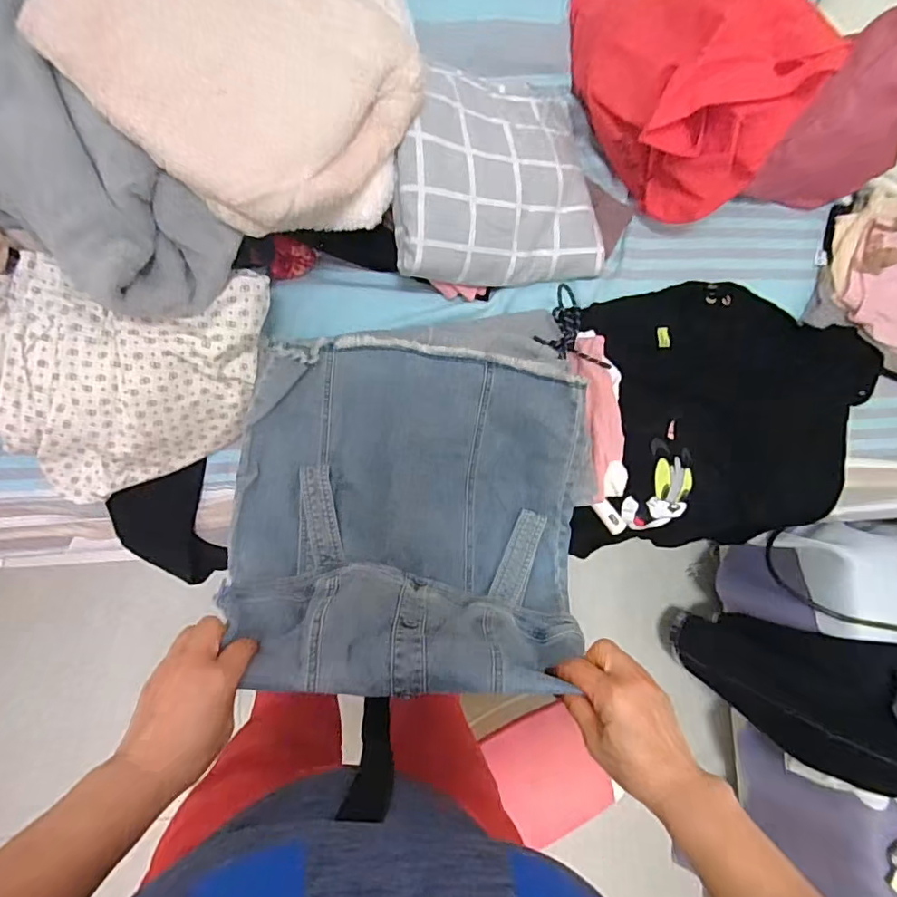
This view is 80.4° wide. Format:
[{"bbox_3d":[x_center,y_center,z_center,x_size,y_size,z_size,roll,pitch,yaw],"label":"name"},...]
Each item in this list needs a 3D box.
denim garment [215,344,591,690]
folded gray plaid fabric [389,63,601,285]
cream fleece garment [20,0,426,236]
[{"bbox_3d":[-0.037,0.047,0.574,0.396,0.215,0.342,9,85,-7],"label":"denim garment"},{"bbox_3d":[0.064,-0.364,0.706,0.298,0.079,0.298,-10,101,-26],"label":"folded gray plaid fabric"},{"bbox_3d":[-0.178,-0.363,0.526,0.278,0.135,0.283,40,82,-3],"label":"cream fleece garment"}]

